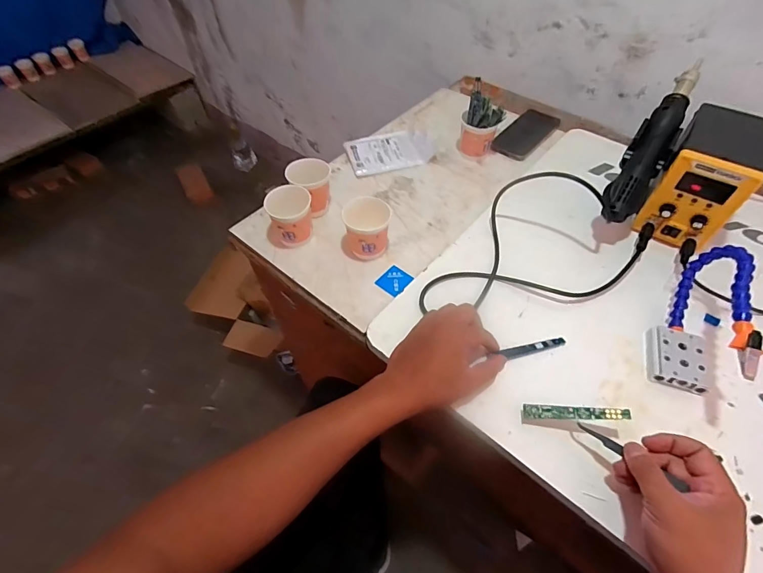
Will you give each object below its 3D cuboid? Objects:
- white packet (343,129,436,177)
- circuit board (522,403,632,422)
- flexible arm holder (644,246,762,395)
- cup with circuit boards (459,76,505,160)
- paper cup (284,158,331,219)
[{"bbox_3d":[0.016,-0.260,0.750,0.161,0.014,0.104,-15,55,-8],"label":"white packet"},{"bbox_3d":[0.203,0.134,0.412,0.101,0.007,0.016,-4,70,24],"label":"circuit board"},{"bbox_3d":[0.374,0.035,0.449,0.072,0.107,0.183,31,59,22],"label":"flexible arm holder"},{"bbox_3d":[0.179,-0.291,0.708,0.070,0.096,0.061,10,54,8],"label":"cup with circuit boards"},{"bbox_3d":[-0.112,-0.156,0.632,0.064,0.077,0.068,0,53,0],"label":"paper cup"}]

